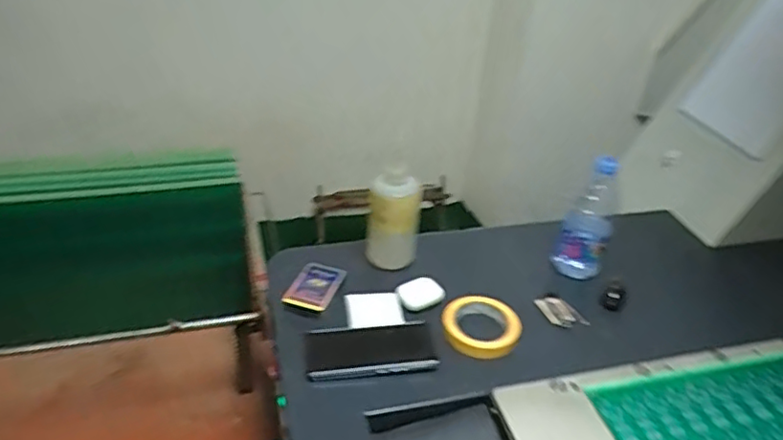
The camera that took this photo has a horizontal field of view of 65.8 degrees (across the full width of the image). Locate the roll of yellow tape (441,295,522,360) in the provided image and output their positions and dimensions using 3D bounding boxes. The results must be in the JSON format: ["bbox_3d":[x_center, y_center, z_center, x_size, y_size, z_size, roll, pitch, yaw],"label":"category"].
[{"bbox_3d":[0.120,0.144,0.831,0.100,0.030,0.099,2,34,-2],"label":"roll of yellow tape"}]

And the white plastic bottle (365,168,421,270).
[{"bbox_3d":[0.003,-0.001,0.904,0.076,0.148,0.060,4,34,1],"label":"white plastic bottle"}]

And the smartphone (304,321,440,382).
[{"bbox_3d":[-0.028,0.169,0.789,0.163,0.005,0.077,-6,40,-6],"label":"smartphone"}]

